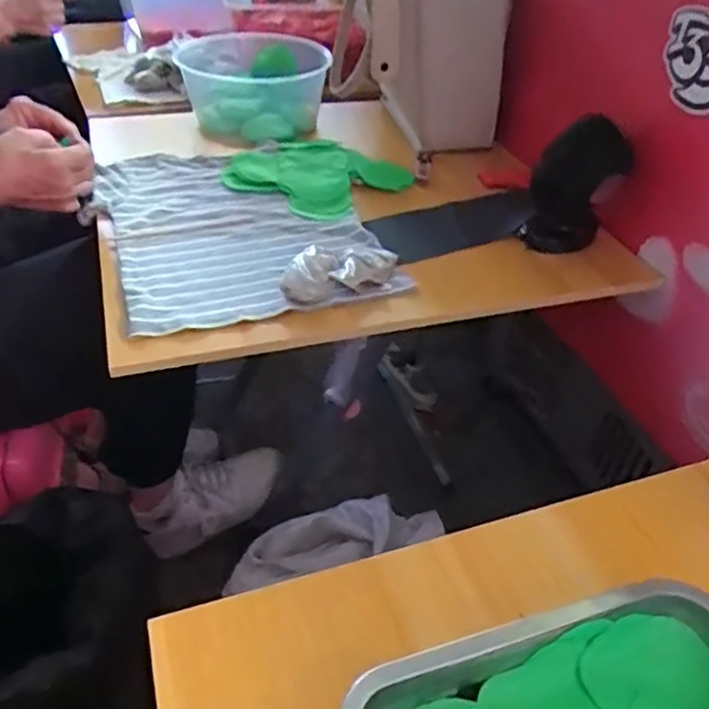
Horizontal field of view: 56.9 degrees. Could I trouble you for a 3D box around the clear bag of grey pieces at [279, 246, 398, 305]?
[{"bbox_3d":[-0.006,-0.087,0.673,0.150,0.036,0.056,-21,45,-26],"label":"clear bag of grey pieces"}]

